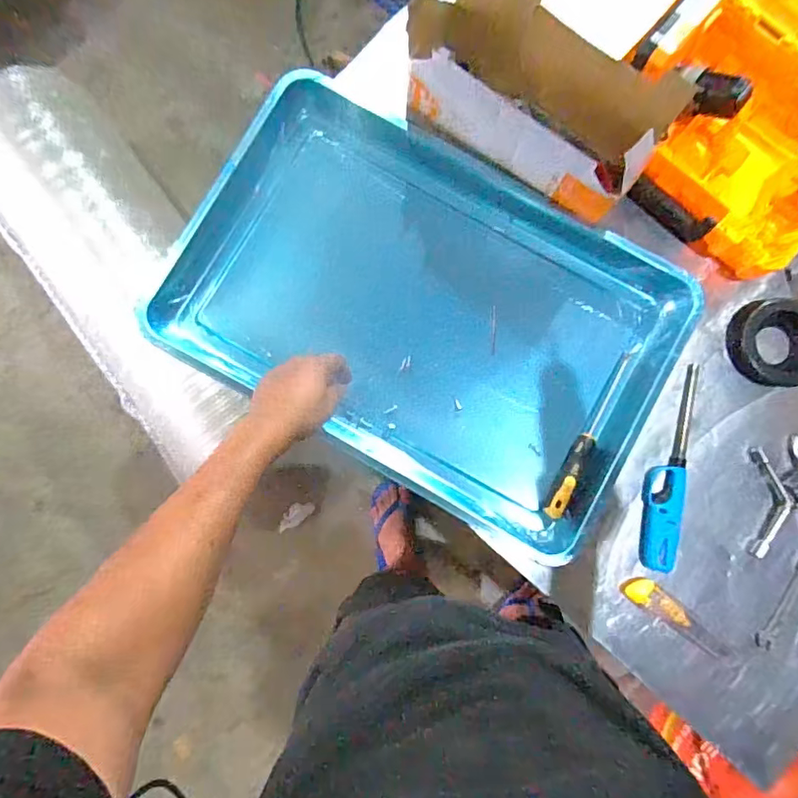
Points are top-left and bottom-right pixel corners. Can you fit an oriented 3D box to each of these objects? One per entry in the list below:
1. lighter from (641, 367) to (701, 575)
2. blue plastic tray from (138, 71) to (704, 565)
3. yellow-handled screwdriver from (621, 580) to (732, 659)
[{"bbox_3d":[0.339,0.082,0.650,0.050,0.023,0.255,15,84,1],"label":"lighter"},{"bbox_3d":[0.028,-0.109,0.670,0.590,0.078,0.382,31,84,3],"label":"blue plastic tray"},{"bbox_3d":[0.342,0.265,0.644,0.154,0.021,0.034,33,84,3],"label":"yellow-handled screwdriver"}]

